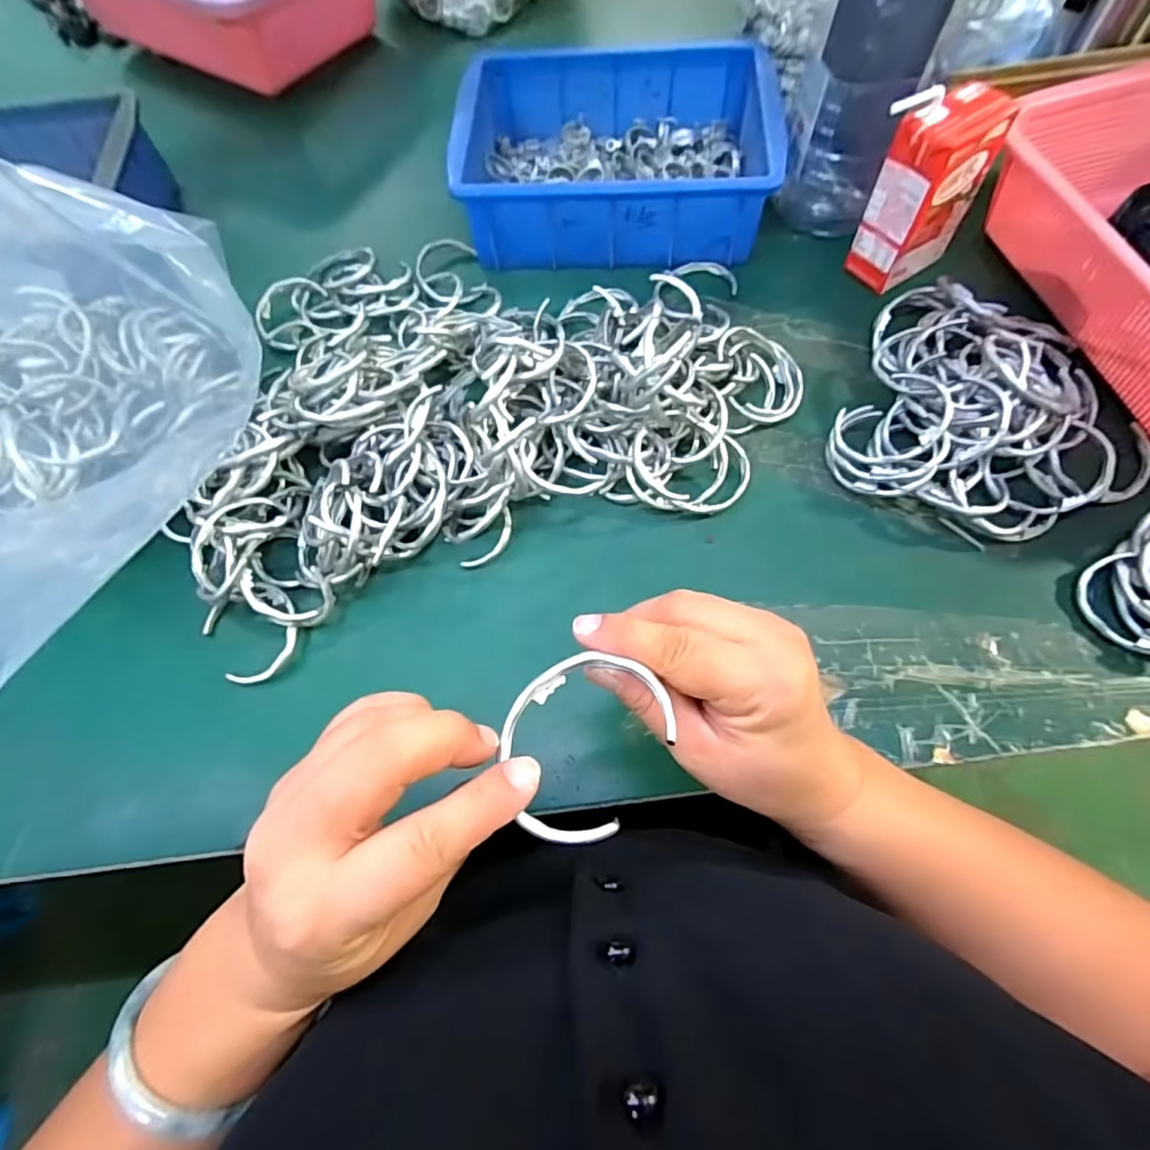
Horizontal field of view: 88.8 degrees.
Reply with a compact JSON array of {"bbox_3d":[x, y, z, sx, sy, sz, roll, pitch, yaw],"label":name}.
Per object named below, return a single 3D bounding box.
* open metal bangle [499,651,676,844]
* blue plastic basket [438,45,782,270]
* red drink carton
[{"bbox_3d":[0.001,0.057,0.205,0.053,0.007,0.067,27,64,22],"label":"open metal bangle"},{"bbox_3d":[0.034,-0.338,0.475,0.233,0.074,0.165,2,66,3],"label":"blue plastic basket"},{"bbox_3d":[0.243,-0.266,0.415,0.073,0.117,0.043,-31,68,-11],"label":"red drink carton"}]

